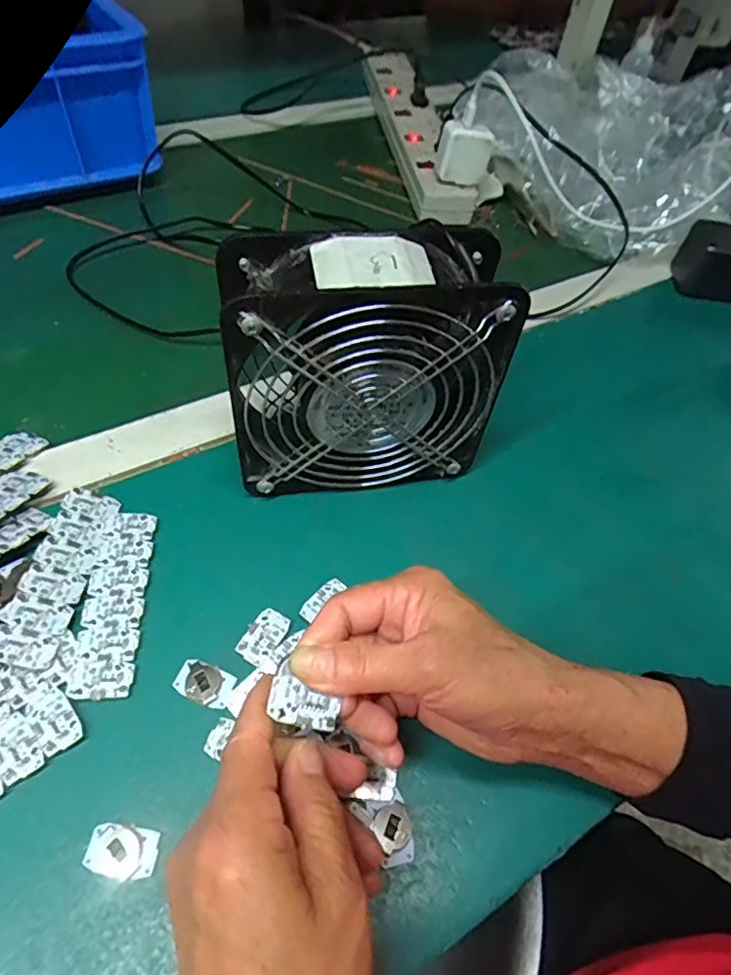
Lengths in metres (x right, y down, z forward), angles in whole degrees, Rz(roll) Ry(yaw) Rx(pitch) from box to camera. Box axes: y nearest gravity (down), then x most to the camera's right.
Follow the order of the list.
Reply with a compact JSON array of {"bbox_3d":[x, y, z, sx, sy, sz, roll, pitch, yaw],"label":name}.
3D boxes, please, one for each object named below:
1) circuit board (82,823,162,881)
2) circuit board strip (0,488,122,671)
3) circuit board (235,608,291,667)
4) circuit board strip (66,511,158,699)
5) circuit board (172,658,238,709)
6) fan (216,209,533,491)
[{"bbox_3d":[-0.103,0.155,0.242,0.030,0.007,0.020,10,52,3],"label":"circuit board"},{"bbox_3d":[-0.165,0.044,0.309,0.030,0.004,0.106,19,48,-15],"label":"circuit board strip"},{"bbox_3d":[-0.054,0.079,0.303,0.018,0.004,0.029,29,55,16],"label":"circuit board"},{"bbox_3d":[-0.135,0.060,0.309,0.029,0.006,0.106,-2,52,-7],"label":"circuit board strip"},{"bbox_3d":[-0.081,0.098,0.286,0.029,0.004,0.019,19,53,9],"label":"circuit board"},{"bbox_3d":[0.000,-0.061,0.324,0.145,0.155,0.056,-8,53,-11],"label":"fan"}]

